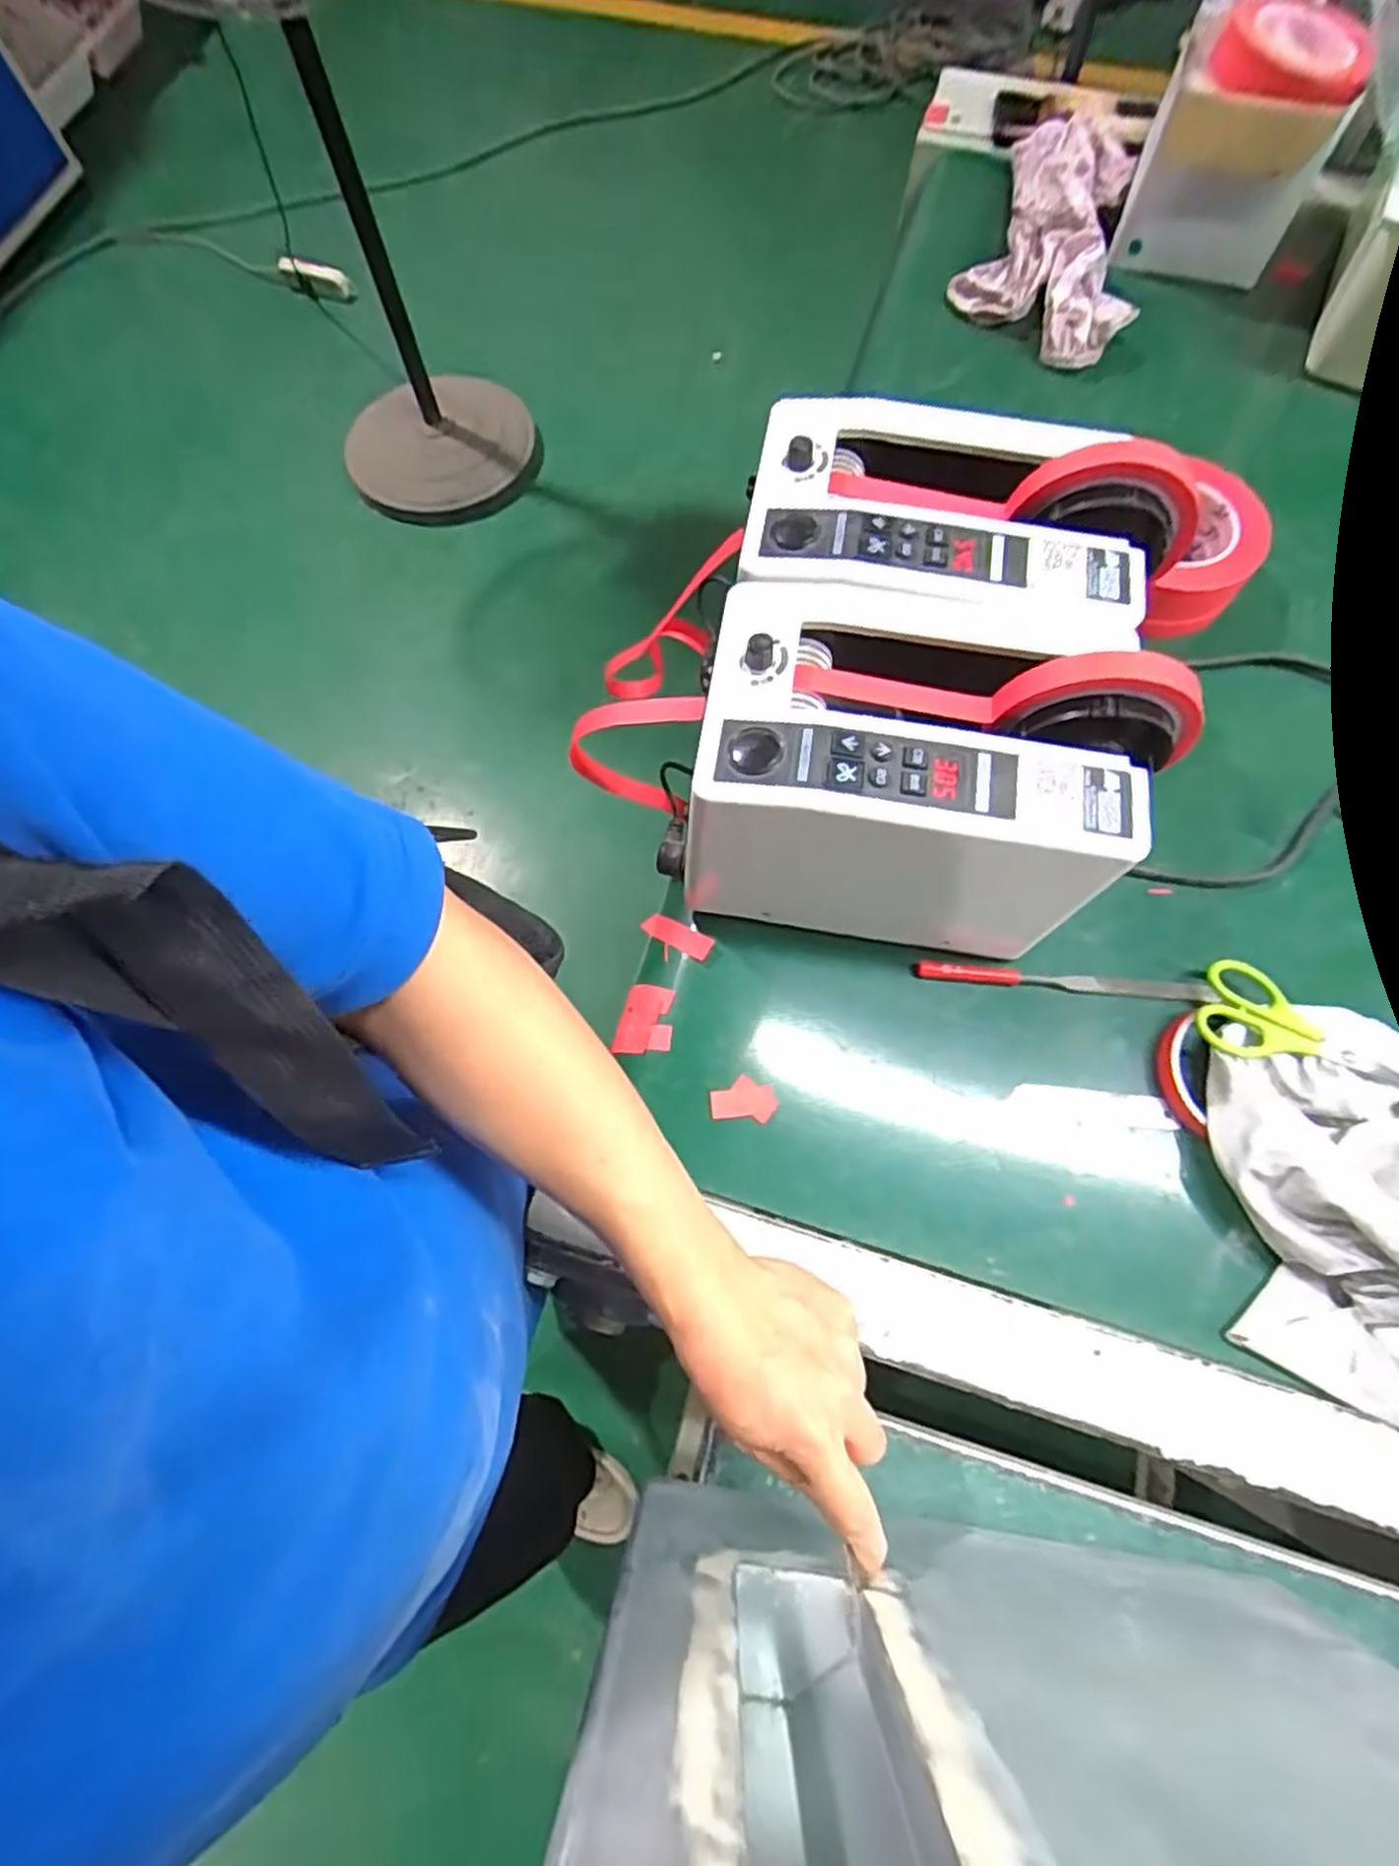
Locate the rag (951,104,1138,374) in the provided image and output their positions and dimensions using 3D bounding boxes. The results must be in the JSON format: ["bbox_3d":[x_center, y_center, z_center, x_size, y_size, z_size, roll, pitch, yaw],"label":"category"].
[{"bbox_3d":[0.312,-0.618,0.674,0.140,0.059,0.265,15,71,7],"label":"rag"}]

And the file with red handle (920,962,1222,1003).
[{"bbox_3d":[0.223,0.030,0.465,0.179,0.008,0.012,4,70,4],"label":"file with red handle"}]

